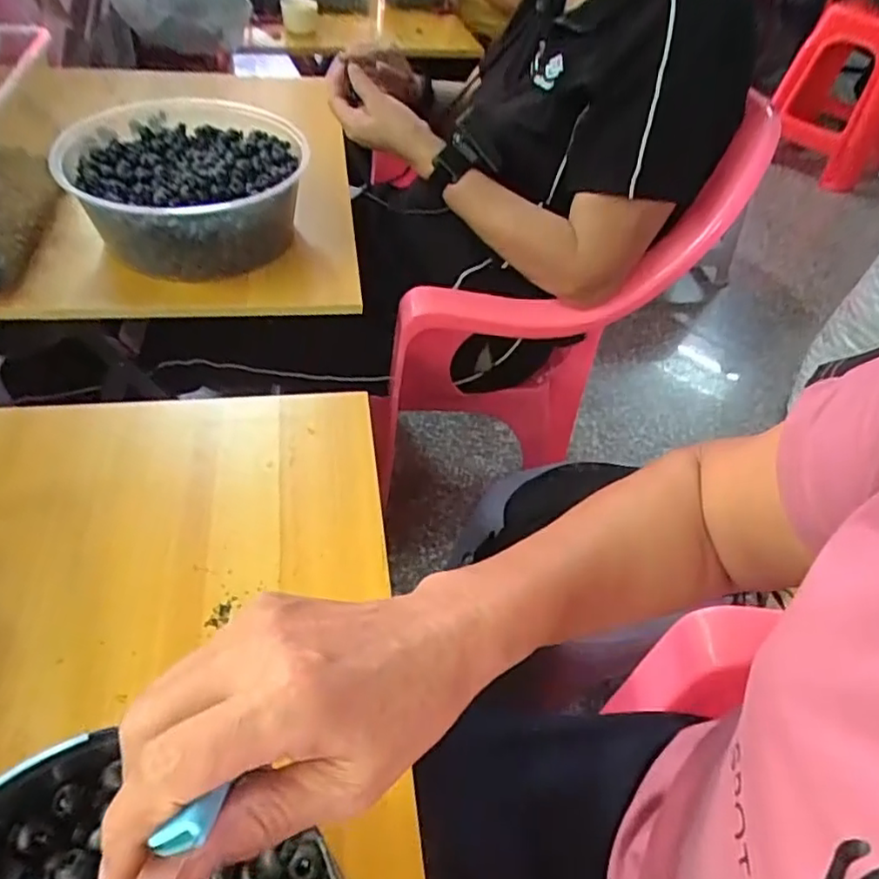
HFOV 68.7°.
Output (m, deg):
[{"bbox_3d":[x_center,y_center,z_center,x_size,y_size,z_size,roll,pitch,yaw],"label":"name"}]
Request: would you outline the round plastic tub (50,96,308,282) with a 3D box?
[{"bbox_3d":[-0.275,-0.283,0.707,0.236,0.089,0.282,-23,55,-25],"label":"round plastic tub"}]

